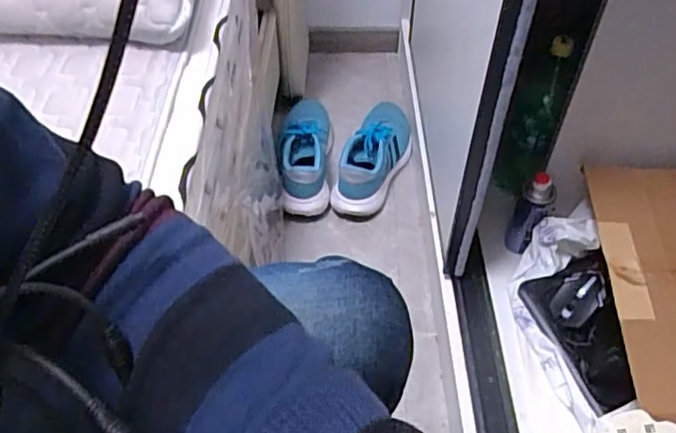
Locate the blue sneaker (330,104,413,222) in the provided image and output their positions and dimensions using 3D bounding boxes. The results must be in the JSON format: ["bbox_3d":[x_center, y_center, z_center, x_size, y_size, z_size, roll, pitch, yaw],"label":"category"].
[{"bbox_3d":[0.080,-0.130,1.242,0.107,0.093,0.294,15,52,12],"label":"blue sneaker"}]

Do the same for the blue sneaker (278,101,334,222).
[{"bbox_3d":[-0.062,-0.139,1.244,0.101,0.116,0.289,2,51,2],"label":"blue sneaker"}]

